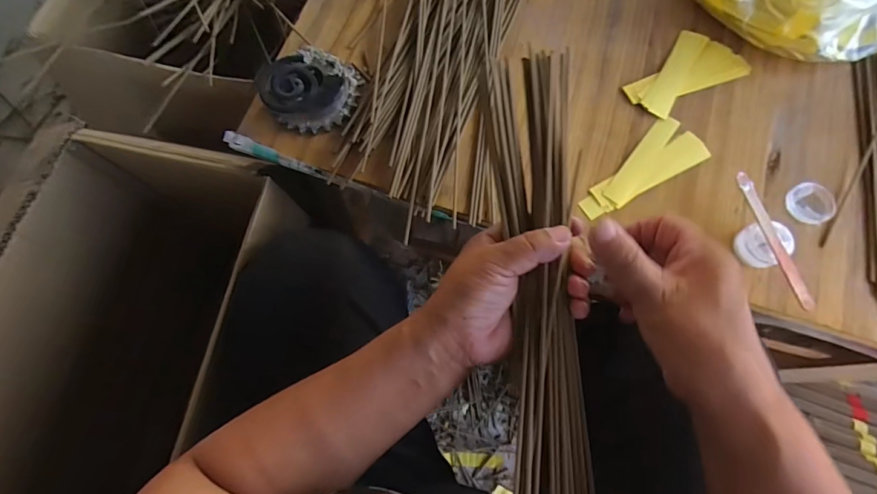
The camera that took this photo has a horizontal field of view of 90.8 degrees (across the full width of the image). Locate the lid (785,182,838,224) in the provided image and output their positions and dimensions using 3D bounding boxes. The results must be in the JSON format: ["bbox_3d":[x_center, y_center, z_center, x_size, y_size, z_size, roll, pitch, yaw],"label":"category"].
[{"bbox_3d":[0.338,-0.040,0.391,0.039,0.008,0.037,-1,73,2],"label":"lid"}]

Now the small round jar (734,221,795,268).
[{"bbox_3d":[0.280,-0.001,0.373,0.036,0.023,0.036,-1,73,2],"label":"small round jar"}]

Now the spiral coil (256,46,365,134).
[{"bbox_3d":[-0.121,-0.152,0.415,0.090,0.026,0.073,-25,74,-7],"label":"spiral coil"}]

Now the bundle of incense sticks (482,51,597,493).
[{"bbox_3d":[0.065,0.025,0.278,0.056,0.022,0.314,-2,81,2],"label":"bundle of incense sticks"}]

